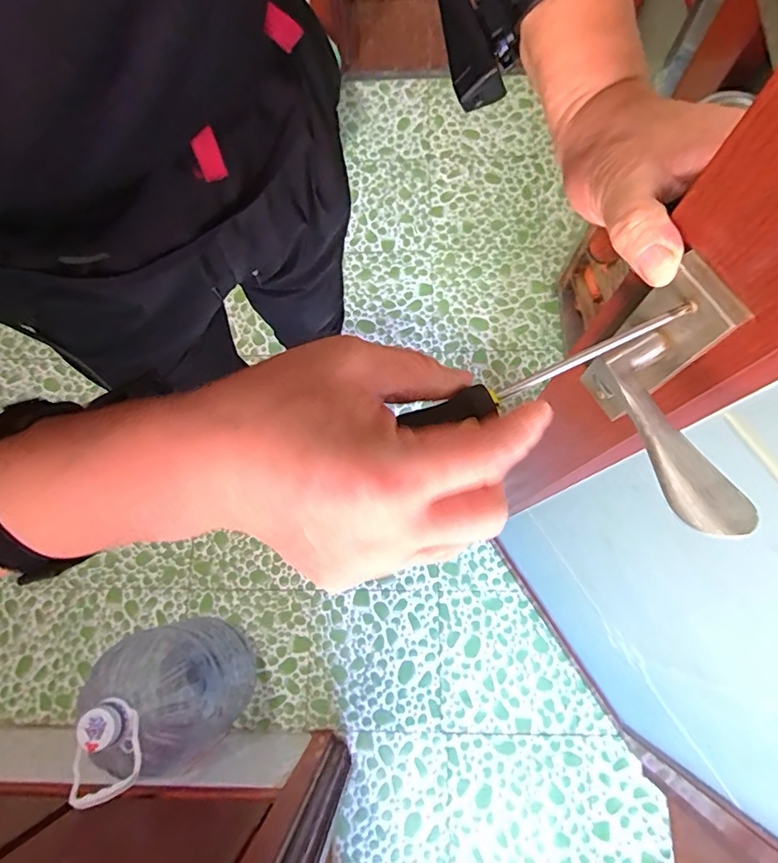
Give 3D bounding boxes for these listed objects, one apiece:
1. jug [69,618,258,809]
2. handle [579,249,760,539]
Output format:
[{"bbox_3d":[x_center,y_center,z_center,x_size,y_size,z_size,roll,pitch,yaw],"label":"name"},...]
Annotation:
[{"bbox_3d":[-0.415,0.508,0.988,0.208,0.455,0.240,-7,77,0],"label":"jug"},{"bbox_3d":[0.148,-0.013,0.247,0.048,0.065,0.119,-30,78,-5],"label":"handle"}]

